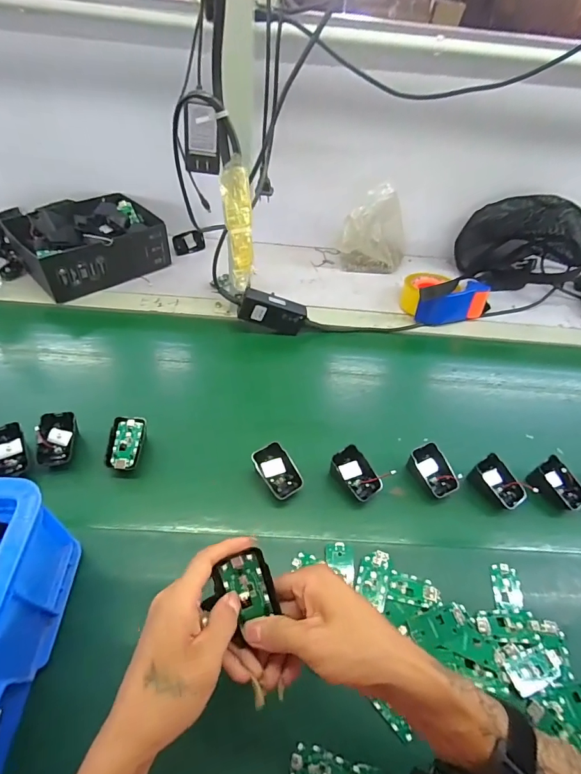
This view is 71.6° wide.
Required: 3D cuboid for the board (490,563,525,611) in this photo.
[{"bbox_3d":[0.248,0.227,0.460,0.031,0.005,0.051,13,50,4],"label":"board"}]

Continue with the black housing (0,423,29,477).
[{"bbox_3d":[-0.358,0.081,0.507,0.042,0.030,0.060,-17,54,-20],"label":"black housing"}]

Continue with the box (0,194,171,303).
[{"bbox_3d":[-0.388,-0.289,0.790,0.252,0.092,0.196,-34,61,-29],"label":"box"}]

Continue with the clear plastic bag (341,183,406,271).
[{"bbox_3d":[0.179,-0.318,0.833,0.132,0.158,0.085,16,50,7],"label":"clear plastic bag"}]

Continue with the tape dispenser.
[{"bbox_3d":[0.301,-0.186,0.785,0.155,0.071,0.106,-5,51,-11],"label":"tape dispenser"}]

